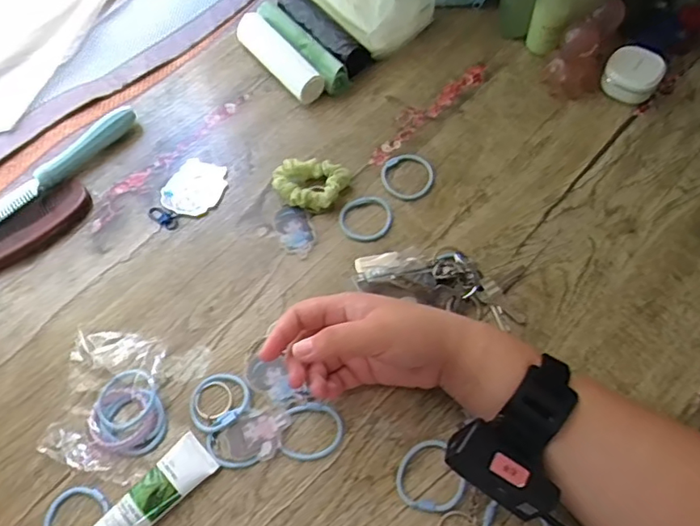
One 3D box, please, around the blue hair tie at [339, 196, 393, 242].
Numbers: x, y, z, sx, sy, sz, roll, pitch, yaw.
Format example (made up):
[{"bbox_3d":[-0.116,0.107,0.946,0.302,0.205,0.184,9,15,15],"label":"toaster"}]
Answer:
[{"bbox_3d":[0.015,-0.041,0.515,0.048,0.005,0.048,-2,62,3],"label":"blue hair tie"}]

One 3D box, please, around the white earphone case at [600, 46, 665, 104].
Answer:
[{"bbox_3d":[0.275,-0.183,0.549,0.050,0.033,0.046,32,69,19],"label":"white earphone case"}]

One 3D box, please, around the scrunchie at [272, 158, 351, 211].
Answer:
[{"bbox_3d":[-0.036,-0.072,0.526,0.069,0.020,0.048,-4,62,2],"label":"scrunchie"}]

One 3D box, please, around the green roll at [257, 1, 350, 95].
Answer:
[{"bbox_3d":[-0.054,-0.232,0.602,0.026,0.038,0.141,-36,65,-14],"label":"green roll"}]

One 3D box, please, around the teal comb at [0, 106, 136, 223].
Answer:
[{"bbox_3d":[-0.302,-0.081,0.554,0.033,0.022,0.219,39,71,21],"label":"teal comb"}]

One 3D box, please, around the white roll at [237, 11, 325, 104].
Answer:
[{"bbox_3d":[-0.078,-0.216,0.599,0.032,0.029,0.128,-37,66,-14],"label":"white roll"}]

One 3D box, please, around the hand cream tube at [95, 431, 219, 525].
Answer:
[{"bbox_3d":[-0.153,0.177,0.407,0.120,0.022,0.034,-42,67,-17],"label":"hand cream tube"}]

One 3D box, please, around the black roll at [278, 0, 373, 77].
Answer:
[{"bbox_3d":[-0.035,-0.252,0.610,0.038,0.038,0.138,-38,66,-15],"label":"black roll"}]

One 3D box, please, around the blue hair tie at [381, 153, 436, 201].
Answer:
[{"bbox_3d":[0.054,-0.082,0.531,0.049,0.004,0.050,-2,62,3],"label":"blue hair tie"}]

